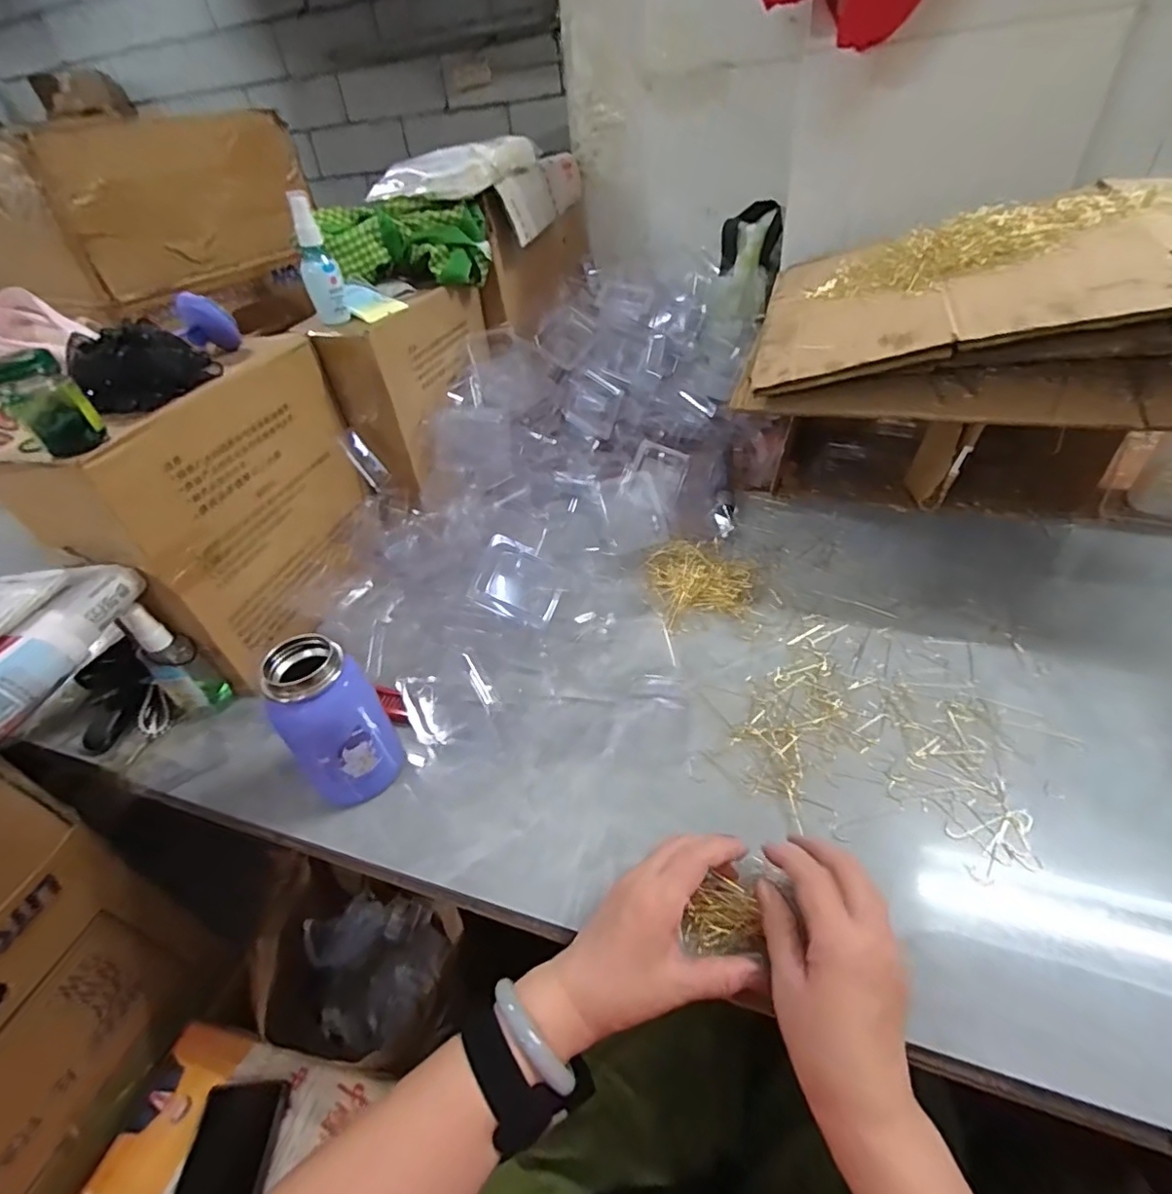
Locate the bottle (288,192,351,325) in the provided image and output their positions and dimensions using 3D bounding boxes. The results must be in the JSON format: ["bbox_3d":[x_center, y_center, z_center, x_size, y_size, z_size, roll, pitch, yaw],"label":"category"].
[{"bbox_3d":[-0.283,-0.351,0.595,0.036,0.113,0.030,-18,42,-14],"label":"bottle"}]

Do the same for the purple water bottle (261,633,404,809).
[{"bbox_3d":[-0.199,0.102,0.455,0.069,0.139,0.067,-25,44,-21],"label":"purple water bottle"}]

